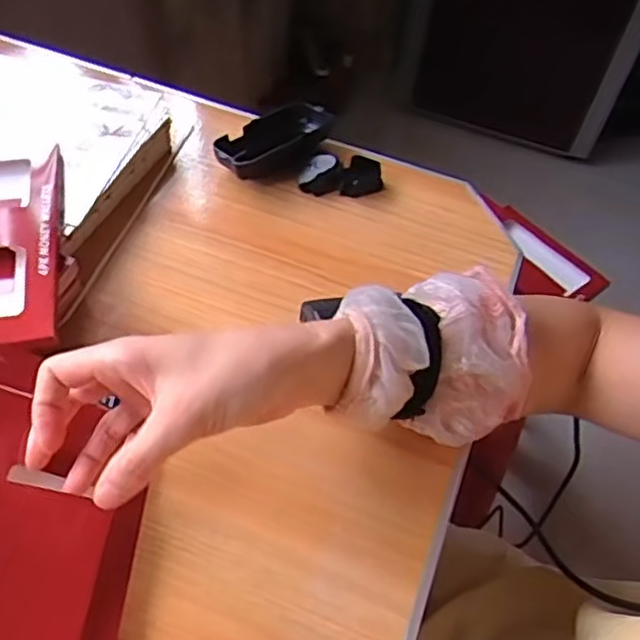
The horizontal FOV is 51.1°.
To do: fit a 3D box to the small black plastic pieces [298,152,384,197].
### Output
[{"bbox_3d":[0.018,-0.130,0.589,0.073,0.025,0.036,-5,52,-10],"label":"small black plastic pieces"}]

